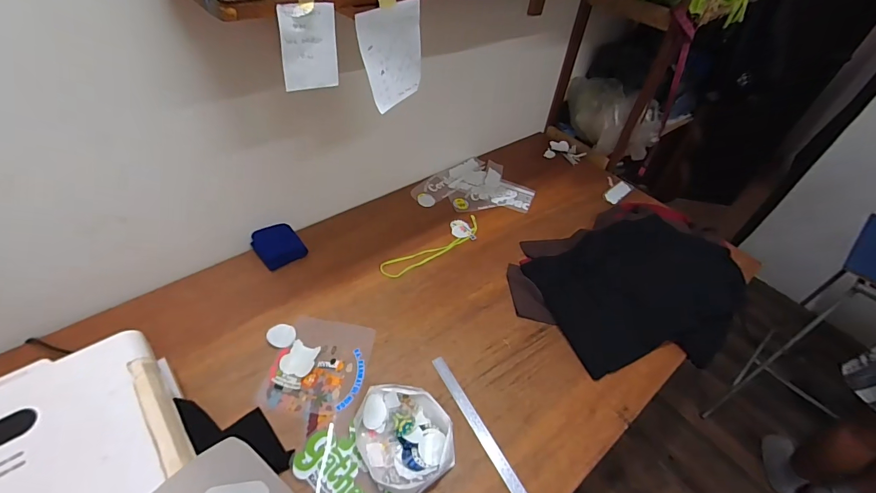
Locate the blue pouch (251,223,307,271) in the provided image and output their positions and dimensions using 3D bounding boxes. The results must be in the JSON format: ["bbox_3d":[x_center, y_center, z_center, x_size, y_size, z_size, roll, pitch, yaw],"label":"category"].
[{"bbox_3d":[-0.426,-0.006,1.066,0.114,0.031,0.125,-29,56,-30],"label":"blue pouch"}]

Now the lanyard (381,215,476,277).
[{"bbox_3d":[-0.005,0.002,1.133,0.353,0.012,0.089,-33,58,-32],"label":"lanyard"}]

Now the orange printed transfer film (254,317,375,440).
[{"bbox_3d":[-0.252,0.263,0.849,0.192,0.009,0.241,10,46,0],"label":"orange printed transfer film"}]

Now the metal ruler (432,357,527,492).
[{"bbox_3d":[0.082,0.360,0.796,0.027,0.005,0.328,-20,52,-25],"label":"metal ruler"}]

